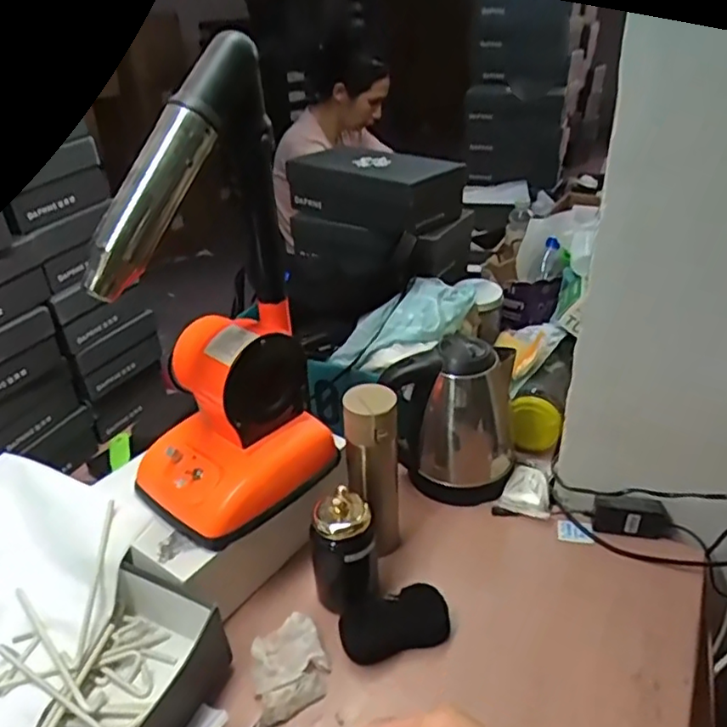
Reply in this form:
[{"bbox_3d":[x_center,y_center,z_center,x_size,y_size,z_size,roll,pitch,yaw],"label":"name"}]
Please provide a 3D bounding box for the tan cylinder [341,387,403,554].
[{"bbox_3d":[0.013,0.141,0.798,0.064,0.236,0.050,-2,31,1],"label":"tan cylinder"}]

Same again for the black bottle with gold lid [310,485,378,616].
[{"bbox_3d":[-0.022,0.224,0.749,0.077,0.152,0.058,-4,31,-2],"label":"black bottle with gold lid"}]

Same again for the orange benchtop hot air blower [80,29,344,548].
[{"bbox_3d":[-0.171,-0.055,0.680,0.159,0.472,0.214,21,39,34],"label":"orange benchtop hot air blower"}]

